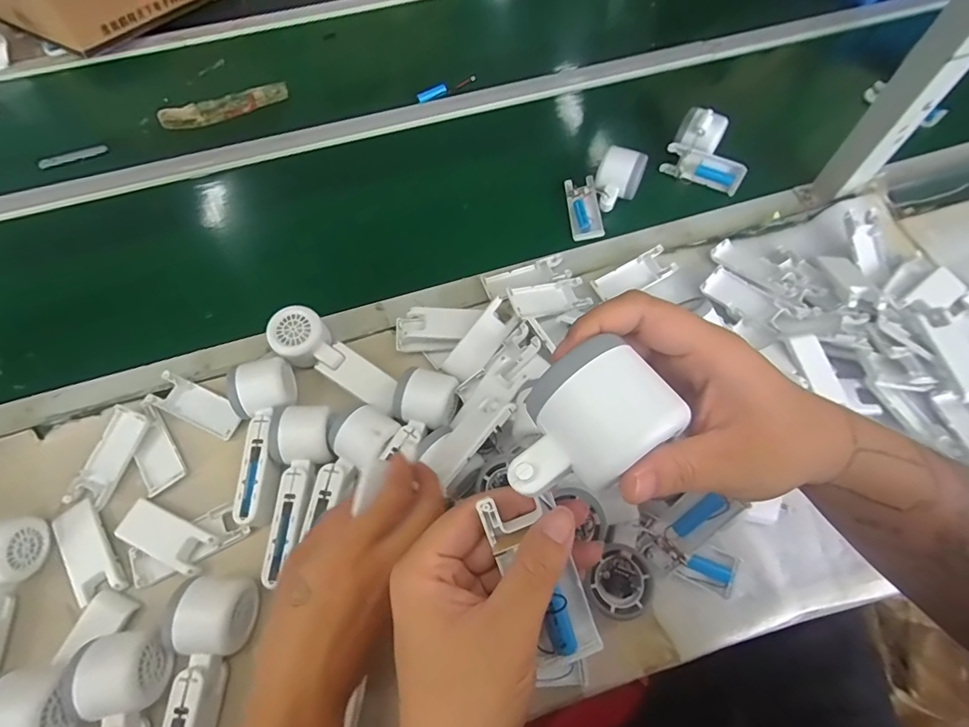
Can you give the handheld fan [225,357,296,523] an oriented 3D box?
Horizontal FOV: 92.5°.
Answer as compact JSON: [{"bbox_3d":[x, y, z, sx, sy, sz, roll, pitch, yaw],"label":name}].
[{"bbox_3d":[-0.222,0.073,0.466,0.054,0.050,0.158,-13,64,-5],"label":"handheld fan"}]

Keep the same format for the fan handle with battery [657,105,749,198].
[{"bbox_3d":[0.311,-0.291,0.637,0.106,0.082,0.065,29,68,14],"label":"fan handle with battery"}]

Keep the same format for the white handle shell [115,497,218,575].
[{"bbox_3d":[-0.305,0.165,0.444,0.096,0.011,0.039,21,66,11],"label":"white handle shell"}]

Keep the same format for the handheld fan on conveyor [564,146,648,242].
[{"bbox_3d":[0.161,-0.219,0.598,0.095,0.049,0.106,0,64,1],"label":"handheld fan on conveyor"}]

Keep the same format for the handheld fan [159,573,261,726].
[{"bbox_3d":[-0.240,0.263,0.376,0.066,0.051,0.167,8,64,5],"label":"handheld fan"}]

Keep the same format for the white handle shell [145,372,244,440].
[{"bbox_3d":[-0.313,0.046,0.505,0.102,0.017,0.040,21,66,11],"label":"white handle shell"}]

